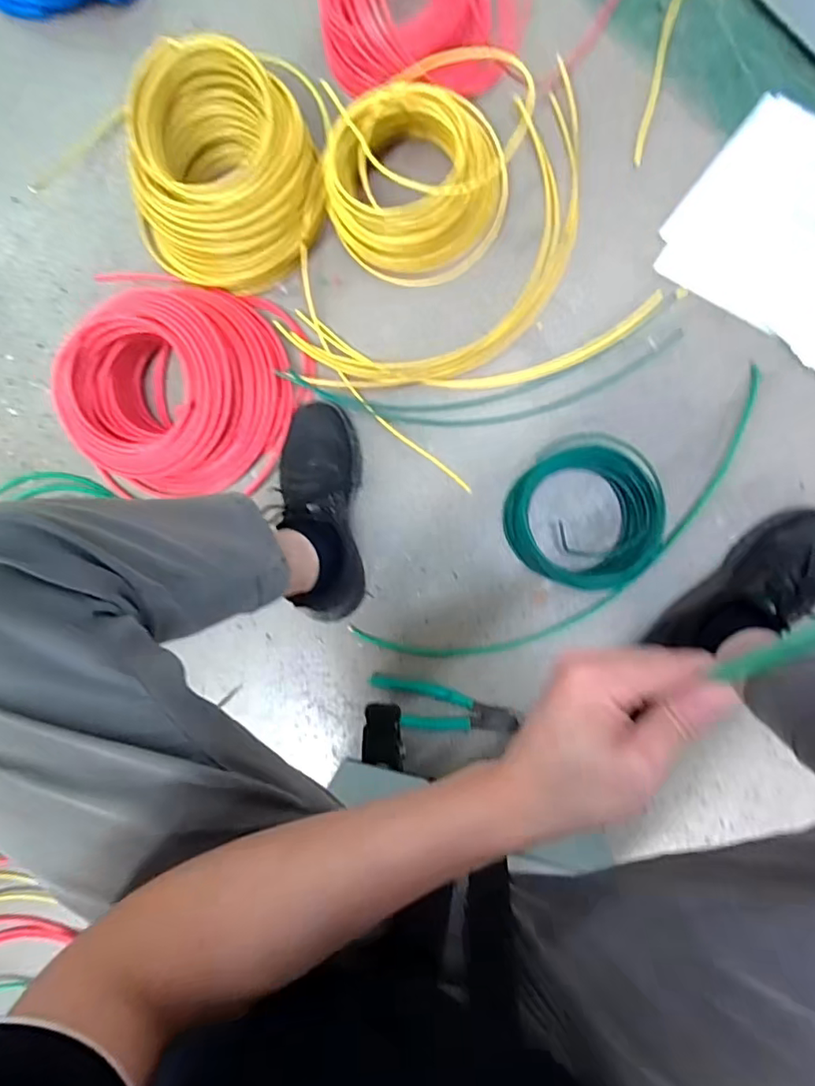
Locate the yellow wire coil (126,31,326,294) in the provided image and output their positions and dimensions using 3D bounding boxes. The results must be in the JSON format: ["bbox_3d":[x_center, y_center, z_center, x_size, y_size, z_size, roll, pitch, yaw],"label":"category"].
[{"bbox_3d":[-0.225,-0.452,0.702,0.213,0.131,0.226,0,91,7],"label":"yellow wire coil"}]

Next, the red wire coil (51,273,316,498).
[{"bbox_3d":[-0.285,-0.197,0.717,0.268,0.121,0.291,20,93,6],"label":"red wire coil"}]

